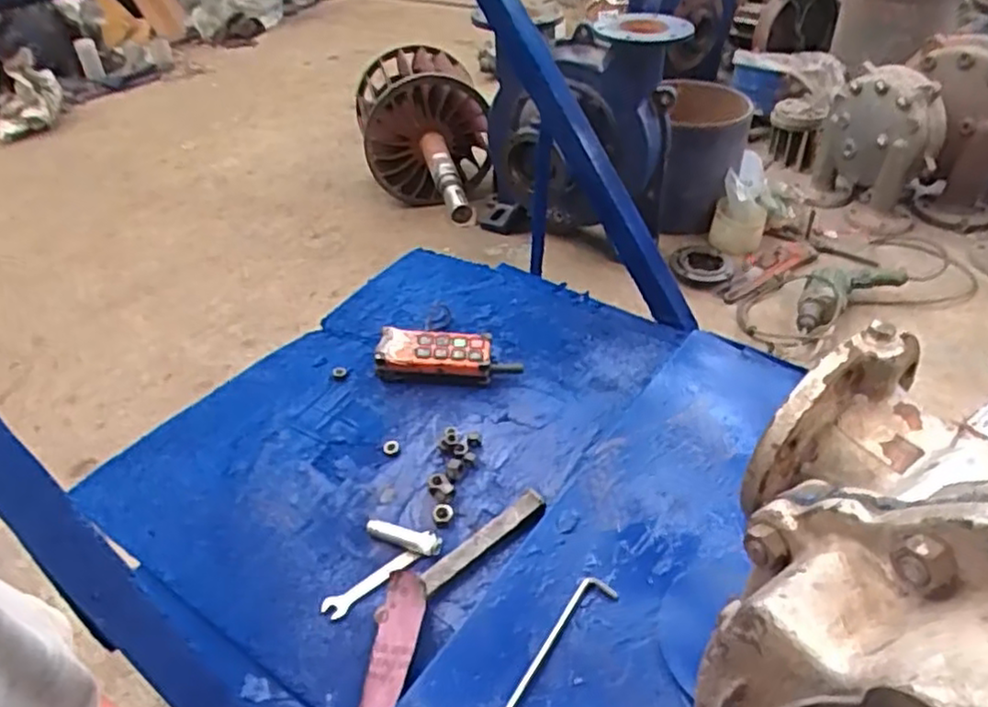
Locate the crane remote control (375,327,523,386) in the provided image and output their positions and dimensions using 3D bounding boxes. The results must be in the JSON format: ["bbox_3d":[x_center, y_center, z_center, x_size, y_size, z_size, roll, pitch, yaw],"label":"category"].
[{"bbox_3d":[-0.063,0.007,0.979,0.199,0.058,0.066,2,39,4],"label":"crane remote control"}]

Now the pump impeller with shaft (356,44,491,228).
[{"bbox_3d":[-0.146,-0.477,1.645,0.302,0.316,0.517,-9,40,-10],"label":"pump impeller with shaft"}]

